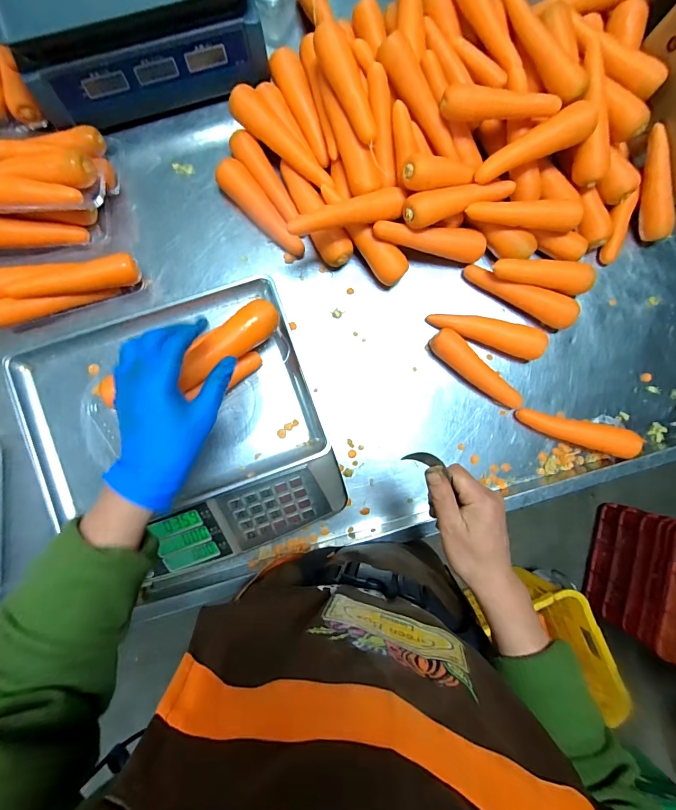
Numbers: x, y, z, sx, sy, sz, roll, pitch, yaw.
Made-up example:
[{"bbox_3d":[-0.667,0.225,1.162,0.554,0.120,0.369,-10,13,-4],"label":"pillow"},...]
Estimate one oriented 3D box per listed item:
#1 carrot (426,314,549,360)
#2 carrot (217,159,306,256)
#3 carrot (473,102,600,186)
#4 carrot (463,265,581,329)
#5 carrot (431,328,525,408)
[{"bbox_3d":[0.239,-0.116,0.613,0.186,0.036,0.047,15,87,-3],"label":"carrot"},{"bbox_3d":[-0.120,-0.298,0.592,0.045,0.043,0.166,-40,91,-5],"label":"carrot"},{"bbox_3d":[0.284,-0.377,0.553,0.177,0.041,0.049,-28,90,-5],"label":"carrot"},{"bbox_3d":[0.299,-0.180,0.617,0.194,0.042,0.044,28,86,-3],"label":"carrot"},{"bbox_3d":[0.224,-0.054,0.608,0.176,0.036,0.038,37,86,-2],"label":"carrot"}]

